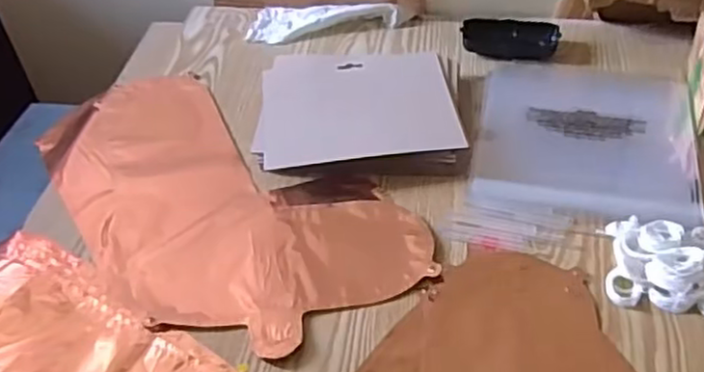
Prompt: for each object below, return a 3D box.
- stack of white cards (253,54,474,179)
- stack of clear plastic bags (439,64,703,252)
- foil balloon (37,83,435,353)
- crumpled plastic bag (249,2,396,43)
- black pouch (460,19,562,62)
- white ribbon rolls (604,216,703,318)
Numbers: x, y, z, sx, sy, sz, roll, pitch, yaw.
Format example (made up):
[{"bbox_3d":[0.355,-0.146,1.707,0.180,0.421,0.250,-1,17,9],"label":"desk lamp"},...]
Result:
[{"bbox_3d":[0.010,-0.082,0.711,0.200,0.029,0.172,-3,42,2],"label":"stack of white cards"},{"bbox_3d":[0.228,-0.039,0.679,0.212,0.011,0.301,11,44,16],"label":"stack of clear plastic bags"},{"bbox_3d":[-0.141,0.004,0.660,0.230,0.011,0.422,-30,48,-26],"label":"foil balloon"},{"bbox_3d":[-0.035,-0.208,0.846,0.179,0.022,0.077,2,42,6],"label":"crumpled plastic bag"},{"bbox_3d":[0.182,-0.170,0.789,0.107,0.027,0.039,2,42,6],"label":"black pouch"},{"bbox_3d":[0.263,0.062,0.554,0.103,0.024,0.091,8,43,13],"label":"white ribbon rolls"}]

